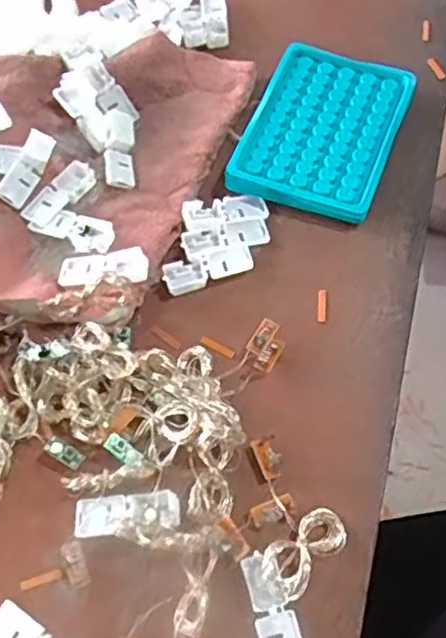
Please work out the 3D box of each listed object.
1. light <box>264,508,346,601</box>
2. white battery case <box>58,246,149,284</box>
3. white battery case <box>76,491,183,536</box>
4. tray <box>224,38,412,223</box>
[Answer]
[{"bbox_3d":[0.041,0.115,0.332,0.050,0.014,0.026,-42,69,-17],"label":"light"},{"bbox_3d":[-0.074,-0.032,0.411,0.056,0.009,0.020,-4,62,13],"label":"white battery case"},{"bbox_3d":[-0.051,0.102,0.350,0.057,0.010,0.020,-10,62,16],"label":"white battery case"},{"bbox_3d":[0.069,-0.130,0.459,0.095,0.017,0.129,19,65,11],"label":"tray"}]

